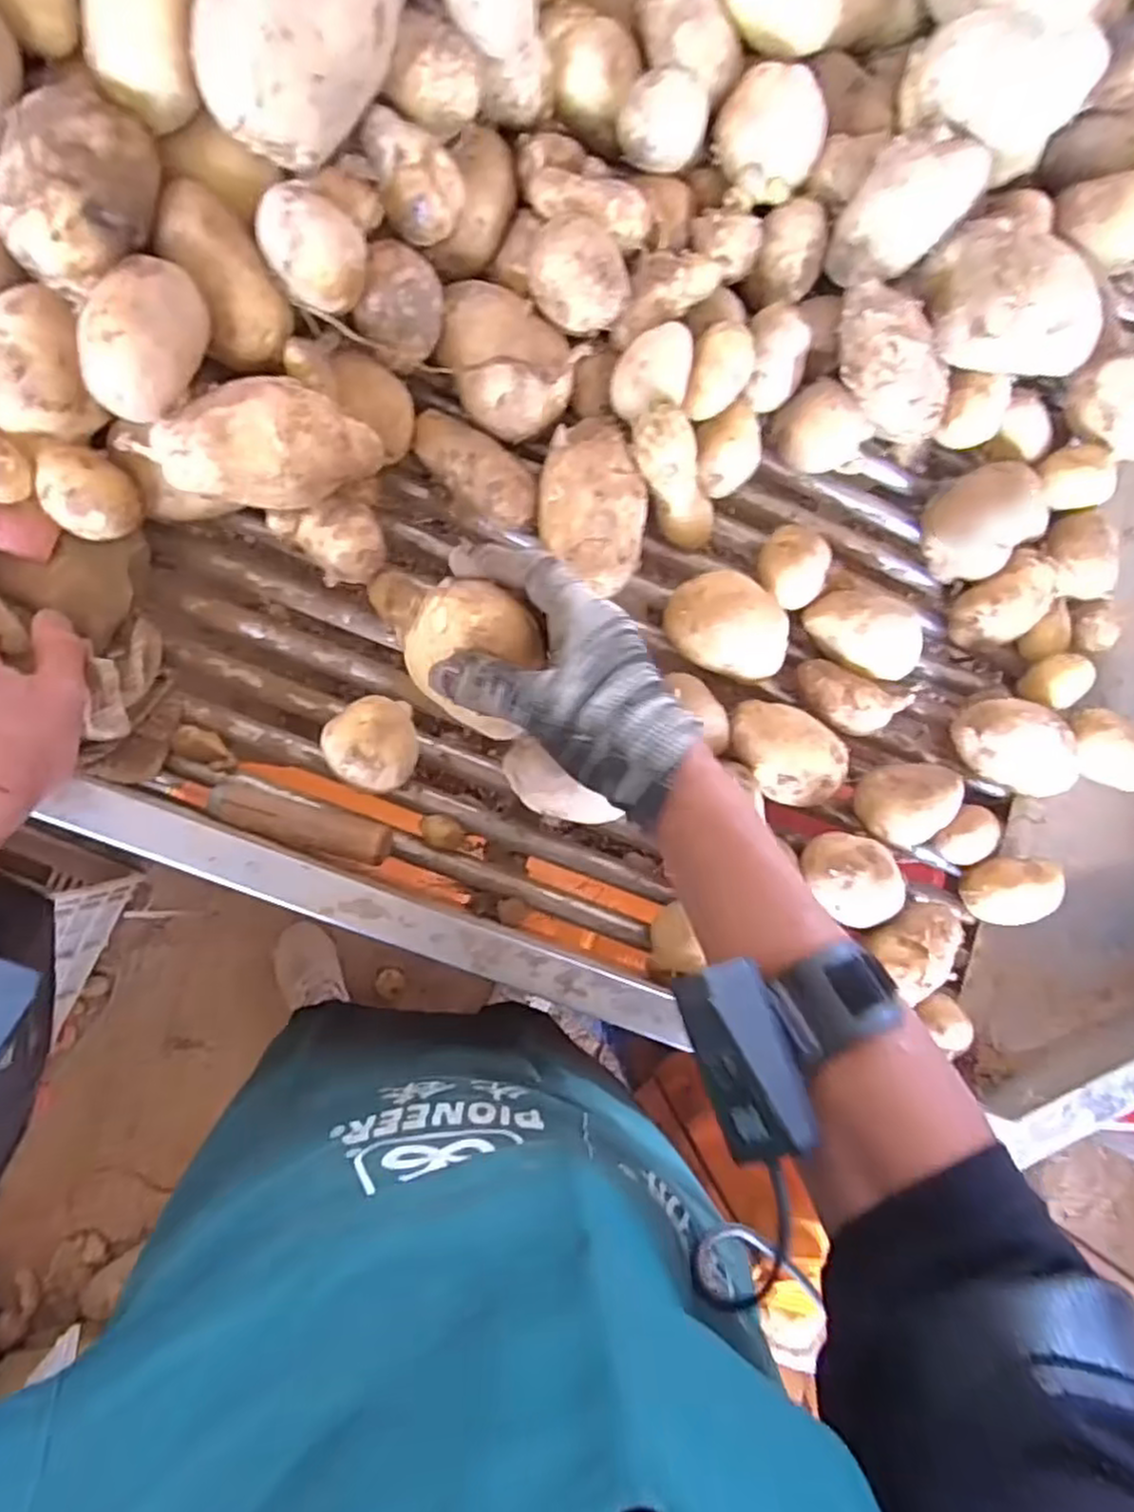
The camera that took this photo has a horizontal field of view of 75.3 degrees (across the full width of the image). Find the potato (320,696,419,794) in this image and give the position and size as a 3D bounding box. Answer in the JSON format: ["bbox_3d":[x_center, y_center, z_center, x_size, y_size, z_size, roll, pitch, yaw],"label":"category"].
[{"bbox_3d":[-0.114,-0.005,0.436,0.051,0.043,0.053,1,84,-5],"label":"potato"}]

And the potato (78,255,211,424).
[{"bbox_3d":[-0.203,-0.199,0.351,0.041,0.038,0.069,16,83,-3],"label":"potato"}]

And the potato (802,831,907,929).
[{"bbox_3d":[0.174,0.076,0.448,0.046,0.037,0.060,-35,88,-8],"label":"potato"}]

